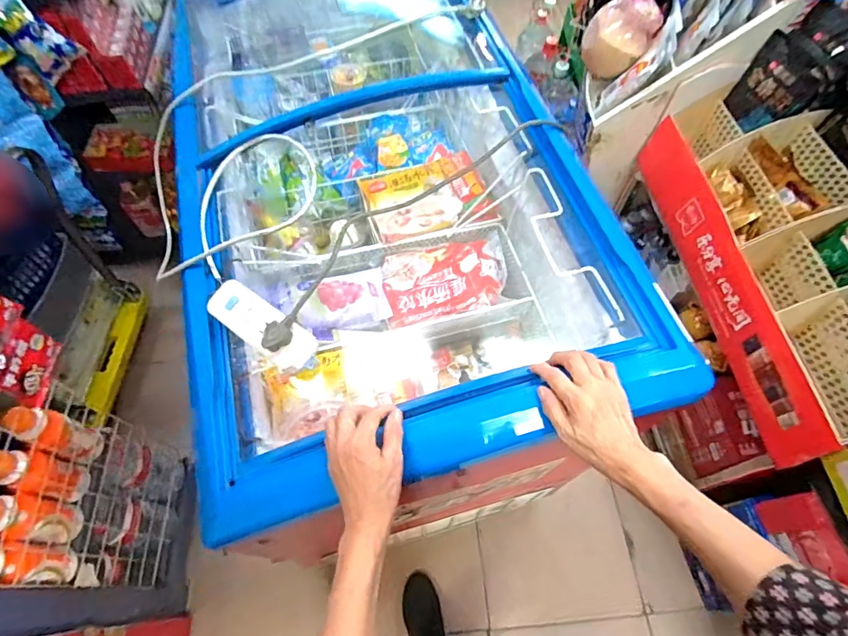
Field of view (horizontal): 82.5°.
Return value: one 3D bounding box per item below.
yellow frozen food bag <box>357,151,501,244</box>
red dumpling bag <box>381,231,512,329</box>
[{"bbox_3d":[0.007,-0.234,0.907,0.229,0.044,0.169,-10,65,-7],"label":"yellow frozen food bag"},{"bbox_3d":[0.040,-0.070,0.847,0.223,0.035,0.149,-9,65,-6],"label":"red dumpling bag"}]

